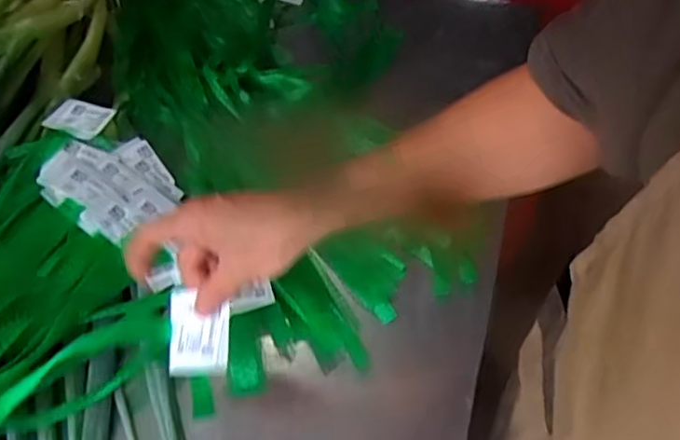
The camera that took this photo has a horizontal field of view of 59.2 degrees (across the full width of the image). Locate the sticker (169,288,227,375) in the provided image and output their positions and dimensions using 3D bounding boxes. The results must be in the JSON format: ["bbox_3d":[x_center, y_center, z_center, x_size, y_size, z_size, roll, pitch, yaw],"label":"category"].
[{"bbox_3d":[-0.101,0.081,0.430,0.040,0.064,0.005,2,11,-10],"label":"sticker"}]

